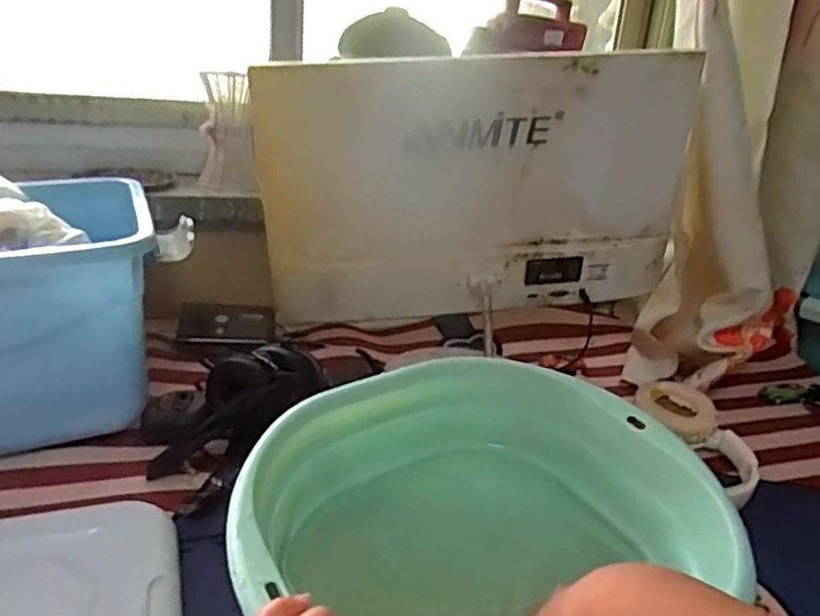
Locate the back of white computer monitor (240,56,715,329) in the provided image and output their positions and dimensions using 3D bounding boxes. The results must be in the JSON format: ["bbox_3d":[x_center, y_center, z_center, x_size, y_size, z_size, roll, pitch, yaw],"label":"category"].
[{"bbox_3d":[0.083,-0.142,0.832,0.521,0.320,0.030,2,22,-8],"label":"back of white computer monitor"}]

